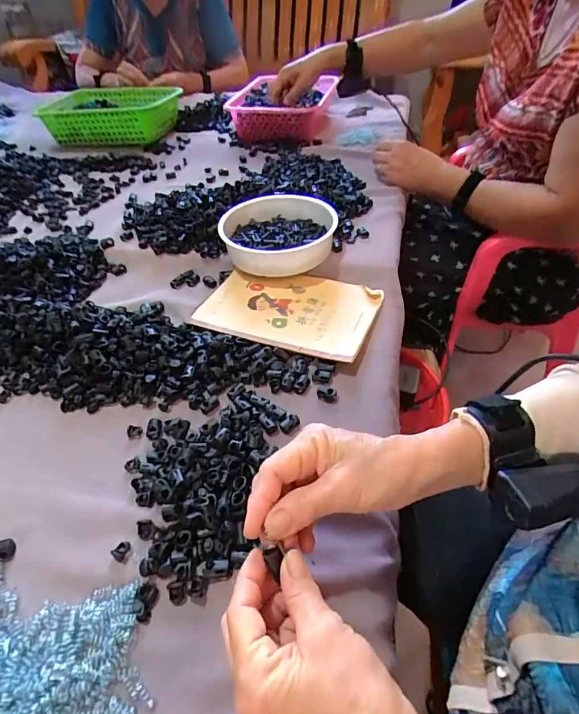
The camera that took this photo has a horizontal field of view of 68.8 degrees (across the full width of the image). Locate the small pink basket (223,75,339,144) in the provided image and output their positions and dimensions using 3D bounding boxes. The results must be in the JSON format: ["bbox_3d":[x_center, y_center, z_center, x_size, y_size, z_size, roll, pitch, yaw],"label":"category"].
[{"bbox_3d":[-0.015,-0.601,1.017,0.212,0.080,0.287,9,47,12],"label":"small pink basket"}]

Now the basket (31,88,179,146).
[{"bbox_3d":[-0.402,-0.566,0.984,0.270,0.090,0.213,3,46,6],"label":"basket"}]

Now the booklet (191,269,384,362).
[{"bbox_3d":[0.002,-0.067,0.530,0.204,0.007,0.145,15,49,17],"label":"booklet"}]

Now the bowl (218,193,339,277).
[{"bbox_3d":[-0.018,-0.178,0.610,0.157,0.050,0.175,-17,47,-13],"label":"bowl"}]

